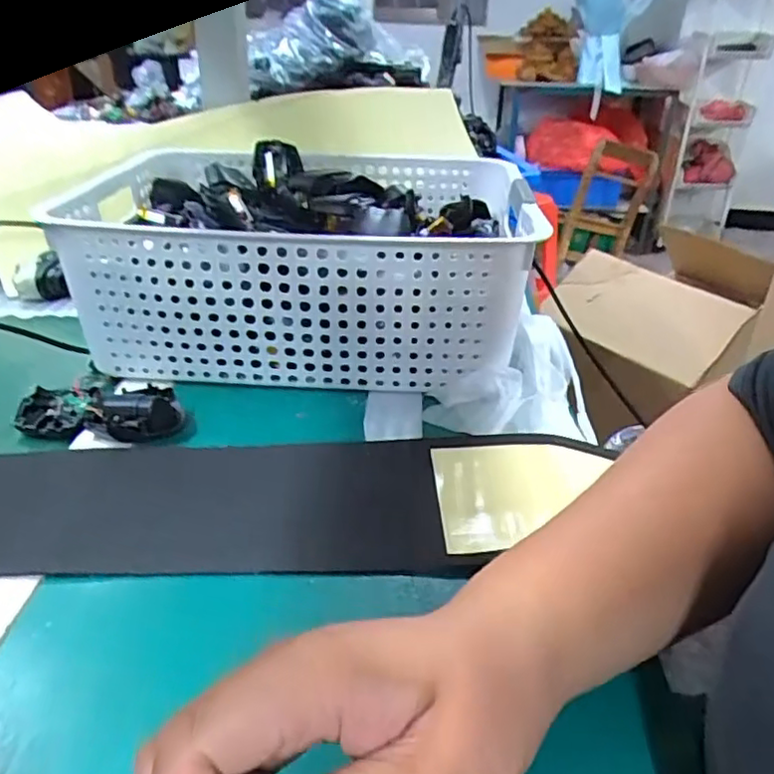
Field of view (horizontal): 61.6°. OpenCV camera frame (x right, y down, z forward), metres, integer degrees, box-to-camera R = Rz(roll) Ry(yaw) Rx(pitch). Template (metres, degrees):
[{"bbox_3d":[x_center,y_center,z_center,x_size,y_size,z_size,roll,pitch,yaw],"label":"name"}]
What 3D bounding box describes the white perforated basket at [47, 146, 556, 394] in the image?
[{"bbox_3d":[-0.064,-0.106,0.550,0.331,0.127,0.256,2,30,0],"label":"white perforated basket"}]

